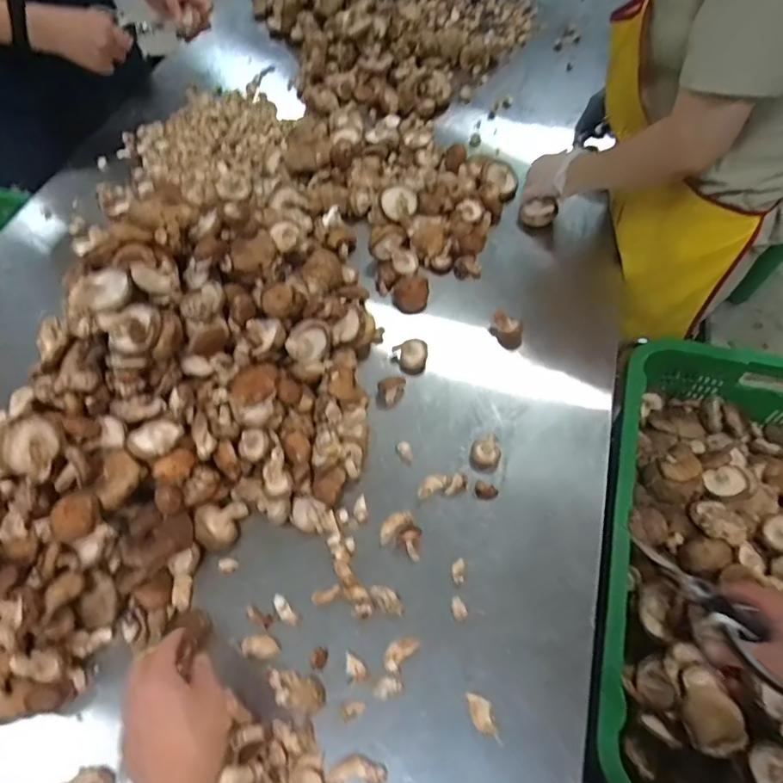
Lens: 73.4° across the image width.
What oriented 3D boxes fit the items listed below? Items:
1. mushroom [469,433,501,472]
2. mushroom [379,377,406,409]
[{"bbox_3d":[0.123,0.080,0.691,0.037,0.025,0.044,4,60,5],"label":"mushroom"},{"bbox_3d":[0.002,0.000,0.755,0.039,0.021,0.039,-10,60,-3],"label":"mushroom"}]

